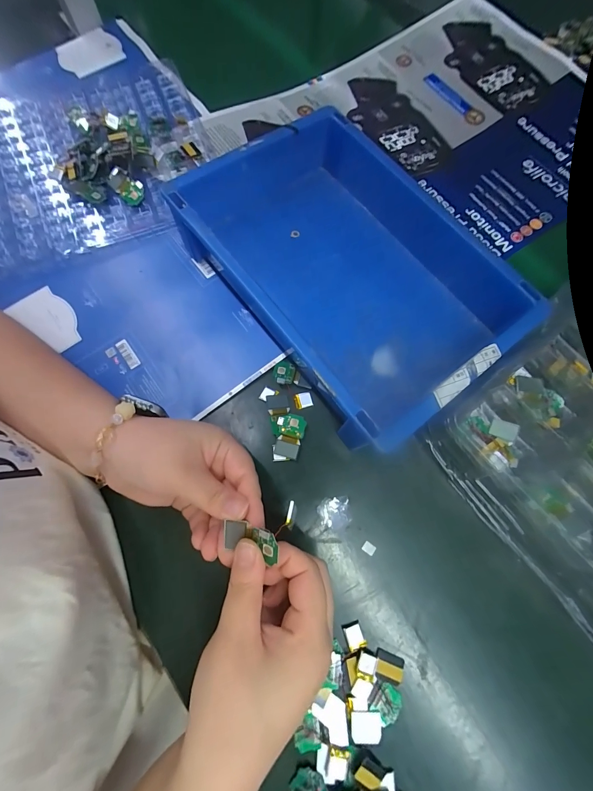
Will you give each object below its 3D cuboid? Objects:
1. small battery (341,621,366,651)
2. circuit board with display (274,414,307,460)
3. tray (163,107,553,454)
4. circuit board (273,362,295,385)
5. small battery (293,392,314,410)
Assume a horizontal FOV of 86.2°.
[{"bbox_3d":[0.045,0.189,0.249,0.014,0.004,0.018,-18,74,-8],"label":"small battery"},{"bbox_3d":[-0.006,0.037,0.288,0.024,0.009,0.038,12,72,1],"label":"circuit board with display"},{"bbox_3d":[0.052,-0.123,0.310,0.204,0.068,0.299,-37,77,-13],"label":"tray"},{"bbox_3d":[-0.012,-0.022,0.302,0.019,0.005,0.024,8,72,0],"label":"circuit board"},{"bbox_3d":[0.007,0.005,0.301,0.017,0.004,0.014,-15,74,-7],"label":"small battery"}]

